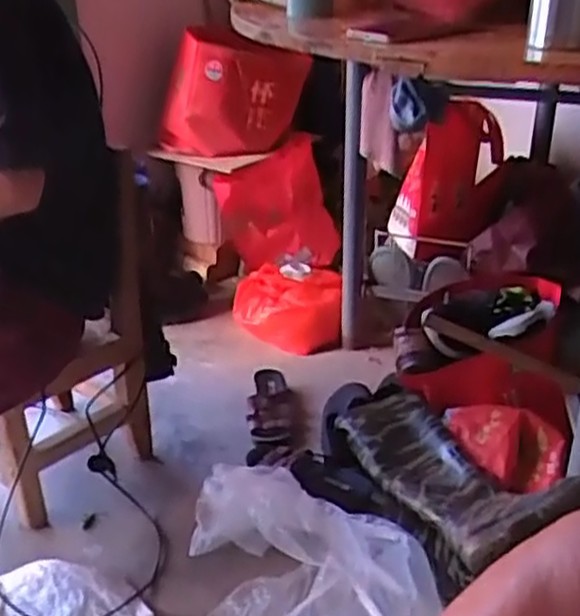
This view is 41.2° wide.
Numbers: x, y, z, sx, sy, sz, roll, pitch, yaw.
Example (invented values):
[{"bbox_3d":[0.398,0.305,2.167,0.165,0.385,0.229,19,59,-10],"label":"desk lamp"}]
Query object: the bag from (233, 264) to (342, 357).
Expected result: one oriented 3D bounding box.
[{"bbox_3d":[-0.004,0.000,1.860,0.253,0.157,0.207,-2,27,-1],"label":"bag"}]

